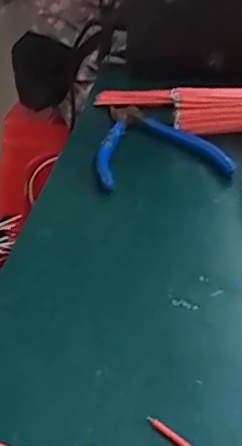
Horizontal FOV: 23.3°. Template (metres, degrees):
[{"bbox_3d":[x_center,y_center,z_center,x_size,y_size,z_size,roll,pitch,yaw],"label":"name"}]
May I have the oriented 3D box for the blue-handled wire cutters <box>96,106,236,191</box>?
[{"bbox_3d":[0.015,-0.070,0.464,0.093,0.015,0.146,-9,32,-14],"label":"blue-handled wire cutters"}]

